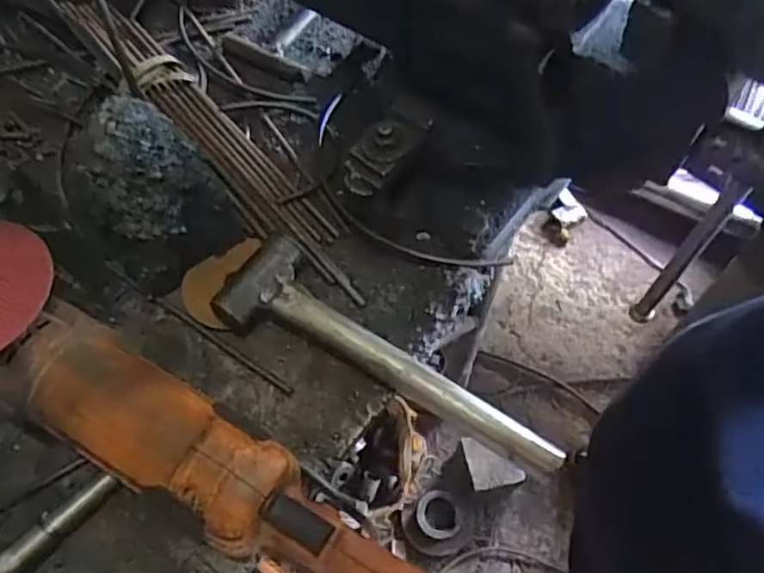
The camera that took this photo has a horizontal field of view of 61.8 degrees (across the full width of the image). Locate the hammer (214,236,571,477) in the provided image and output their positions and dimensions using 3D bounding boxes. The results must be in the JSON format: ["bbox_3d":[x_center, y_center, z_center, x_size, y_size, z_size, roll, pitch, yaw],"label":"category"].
[{"bbox_3d":[-0.006,0.044,0.424,0.270,0.035,0.071,30,66,14],"label":"hammer"}]

